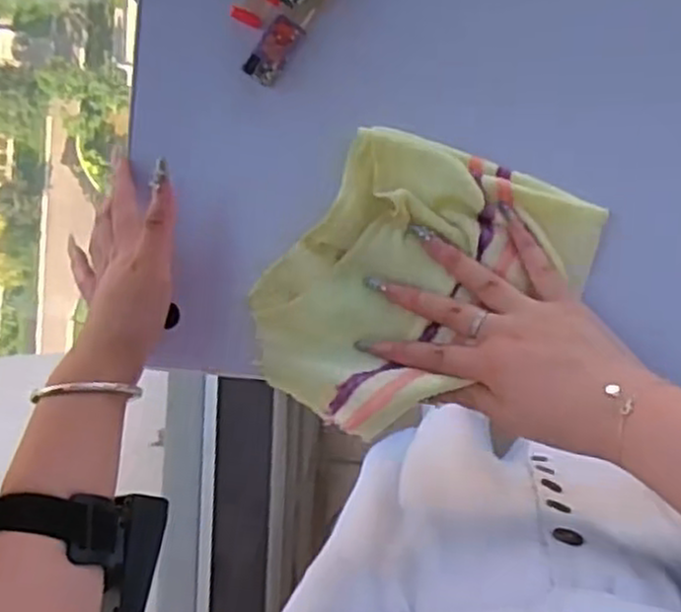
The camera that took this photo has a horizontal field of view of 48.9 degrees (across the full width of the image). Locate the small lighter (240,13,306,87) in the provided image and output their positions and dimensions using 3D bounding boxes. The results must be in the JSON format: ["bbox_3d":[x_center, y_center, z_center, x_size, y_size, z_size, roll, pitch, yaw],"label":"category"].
[{"bbox_3d":[-0.045,-0.175,0.513,0.024,0.008,0.046,35,94,6],"label":"small lighter"}]

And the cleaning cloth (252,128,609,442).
[{"bbox_3d":[0.045,-0.012,0.481,0.160,0.028,0.203,35,94,6],"label":"cleaning cloth"}]

